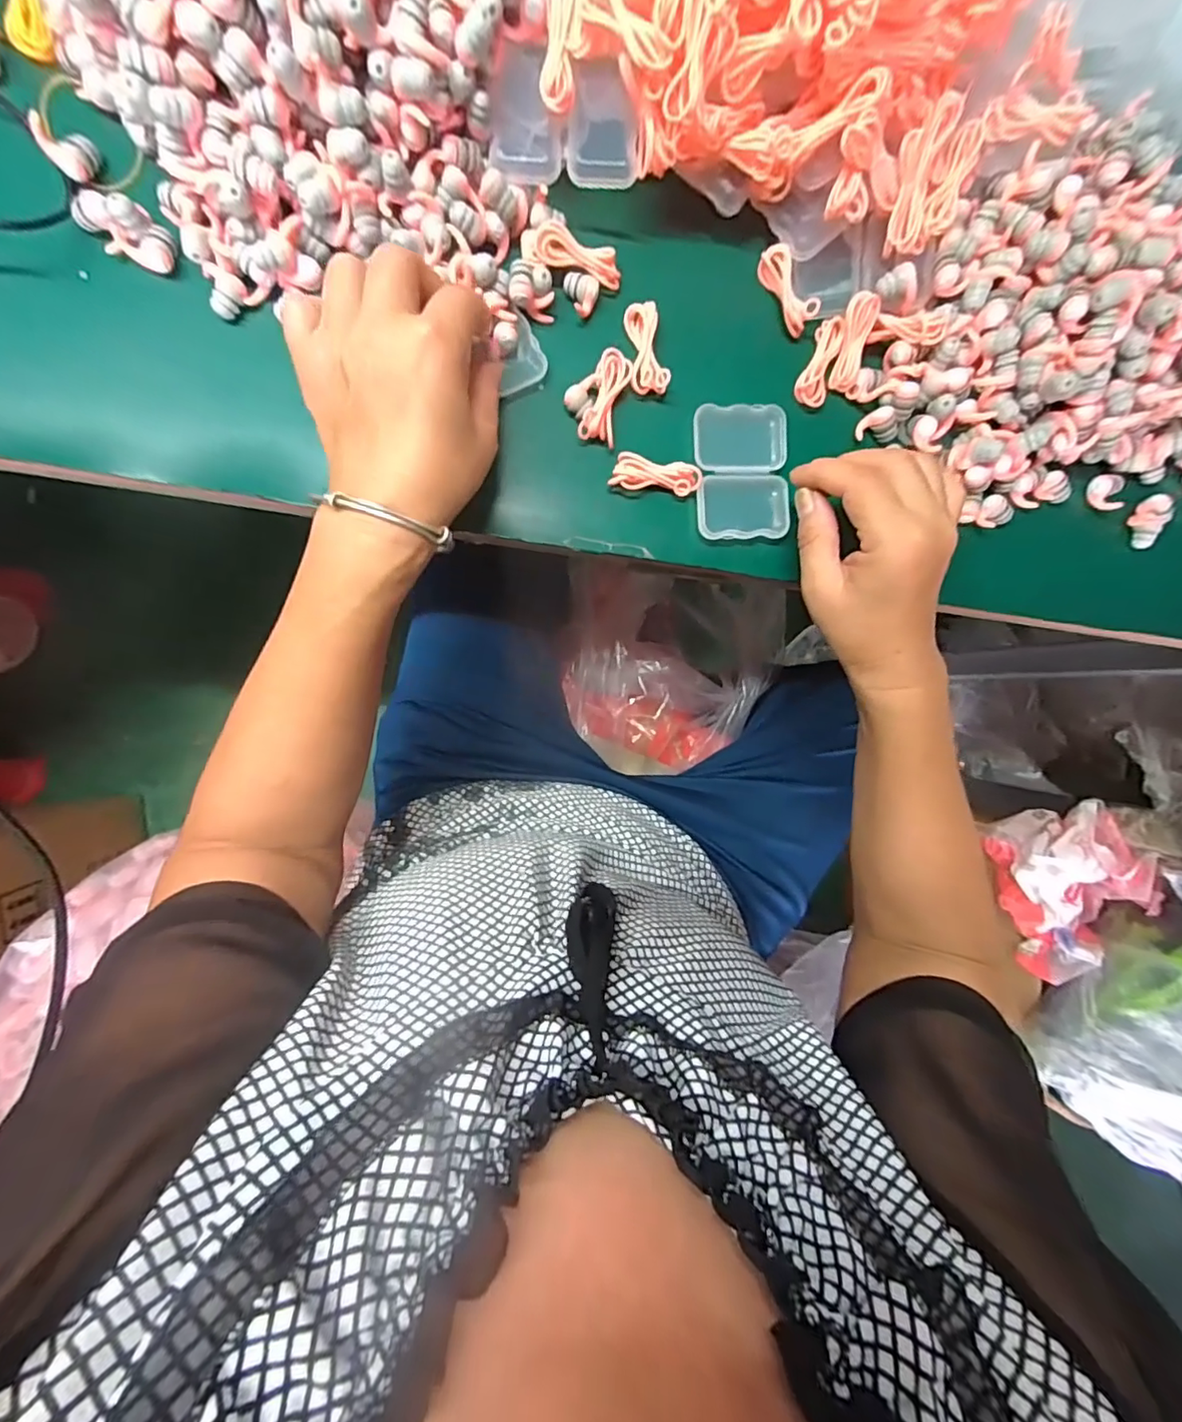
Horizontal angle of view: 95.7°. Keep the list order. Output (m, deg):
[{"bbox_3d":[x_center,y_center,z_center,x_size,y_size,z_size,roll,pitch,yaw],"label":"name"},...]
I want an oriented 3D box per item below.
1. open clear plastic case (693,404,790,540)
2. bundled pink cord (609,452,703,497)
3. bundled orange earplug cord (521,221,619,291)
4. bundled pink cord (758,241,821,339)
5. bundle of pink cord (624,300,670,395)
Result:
[{"bbox_3d":[0.089,-0.139,0.315,0.055,0.008,0.073,-4,94,-8],"label":"open clear plastic case"},{"bbox_3d":[0.038,-0.133,0.303,0.050,0.007,0.019,9,92,-9],"label":"bundled pink cord"},{"bbox_3d":[-0.010,-0.248,0.290,0.054,0.014,0.019,3,93,-9],"label":"bundled orange earplug cord"},{"bbox_3d":[0.114,-0.246,0.311,0.016,0.016,0.049,-28,97,-6],"label":"bundled pink cord"},{"bbox_3d":[0.032,-0.205,0.302,0.020,0.010,0.046,-6,94,-8],"label":"bundle of pink cord"}]

